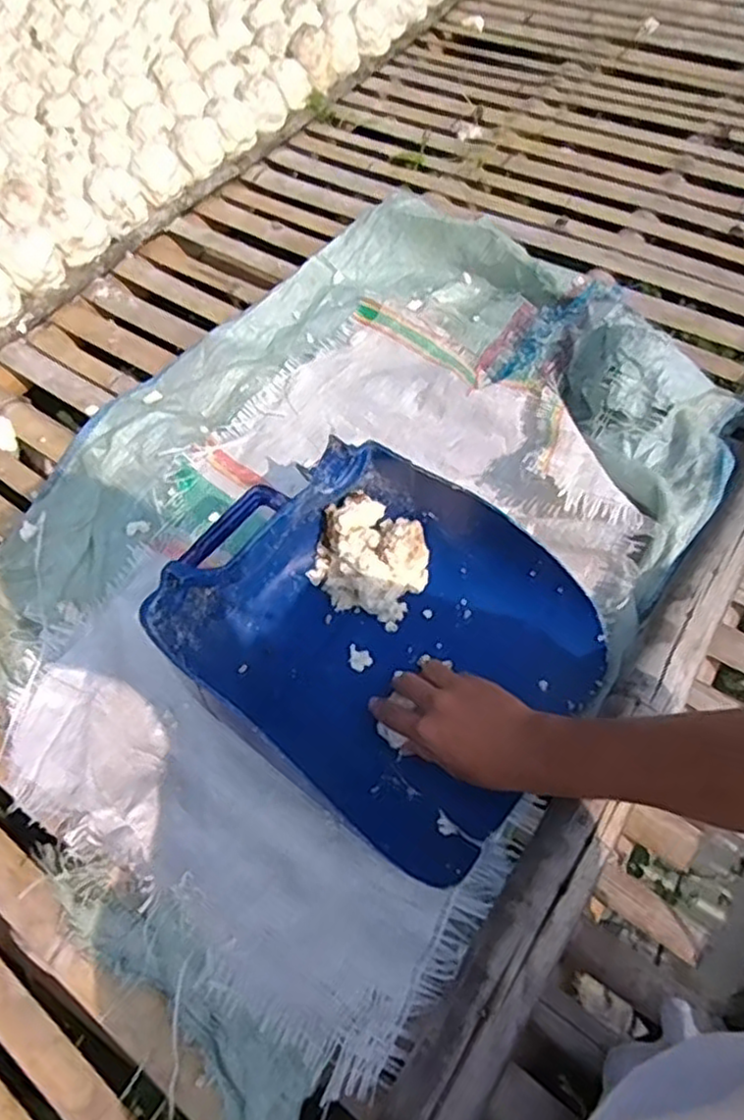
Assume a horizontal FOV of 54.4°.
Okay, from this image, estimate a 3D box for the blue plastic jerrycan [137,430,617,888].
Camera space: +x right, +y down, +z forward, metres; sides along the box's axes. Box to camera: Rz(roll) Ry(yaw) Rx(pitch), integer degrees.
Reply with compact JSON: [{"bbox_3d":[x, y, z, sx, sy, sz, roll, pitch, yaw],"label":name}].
[{"bbox_3d":[0.015,0.071,0.654,0.329,0.135,0.262,35,65,18],"label":"blue plastic jerrycan"}]

